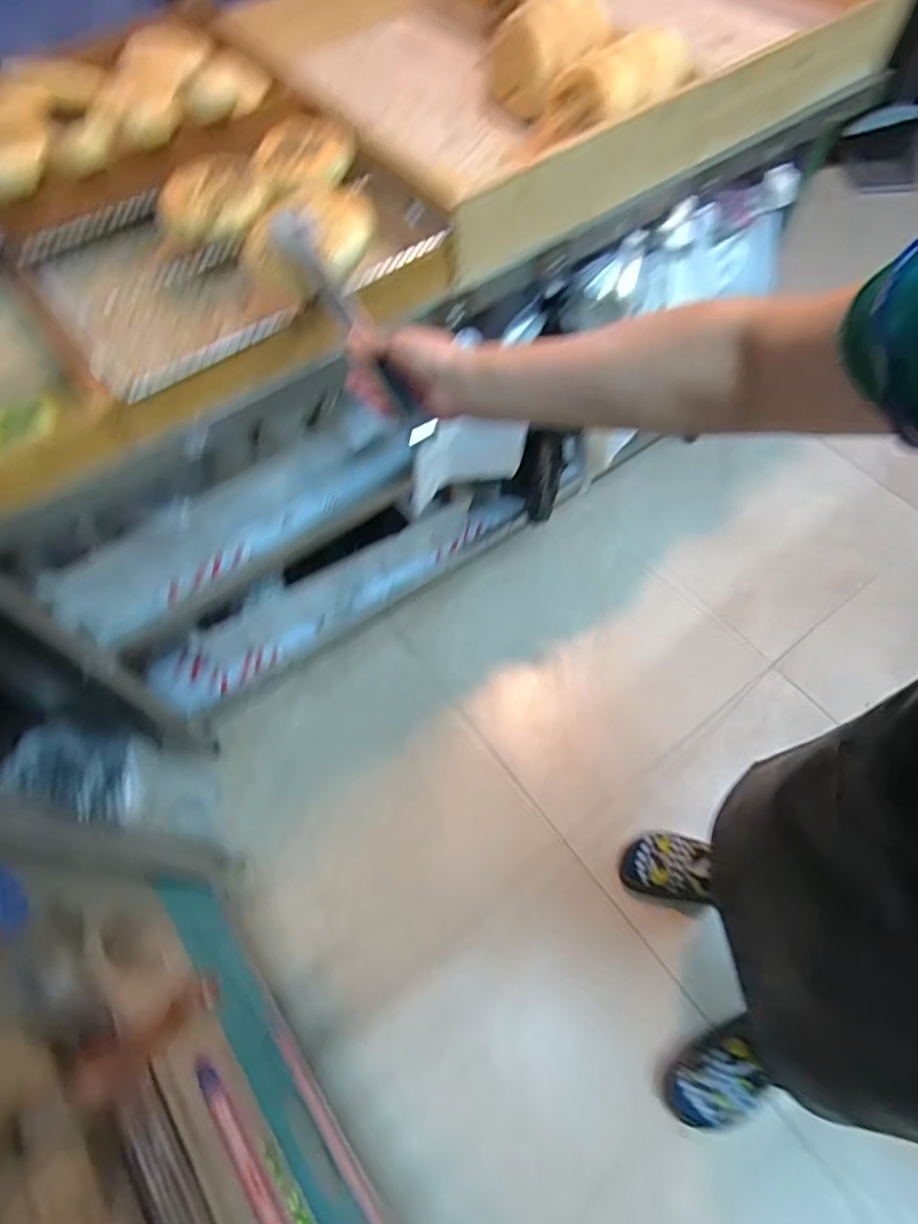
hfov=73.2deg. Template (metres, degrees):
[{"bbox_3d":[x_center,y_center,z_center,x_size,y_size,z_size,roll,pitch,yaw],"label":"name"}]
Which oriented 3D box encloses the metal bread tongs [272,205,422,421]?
[{"bbox_3d":[-0.107,-0.277,0.575,0.033,0.040,0.247,-30,77,-13],"label":"metal bread tongs"}]

